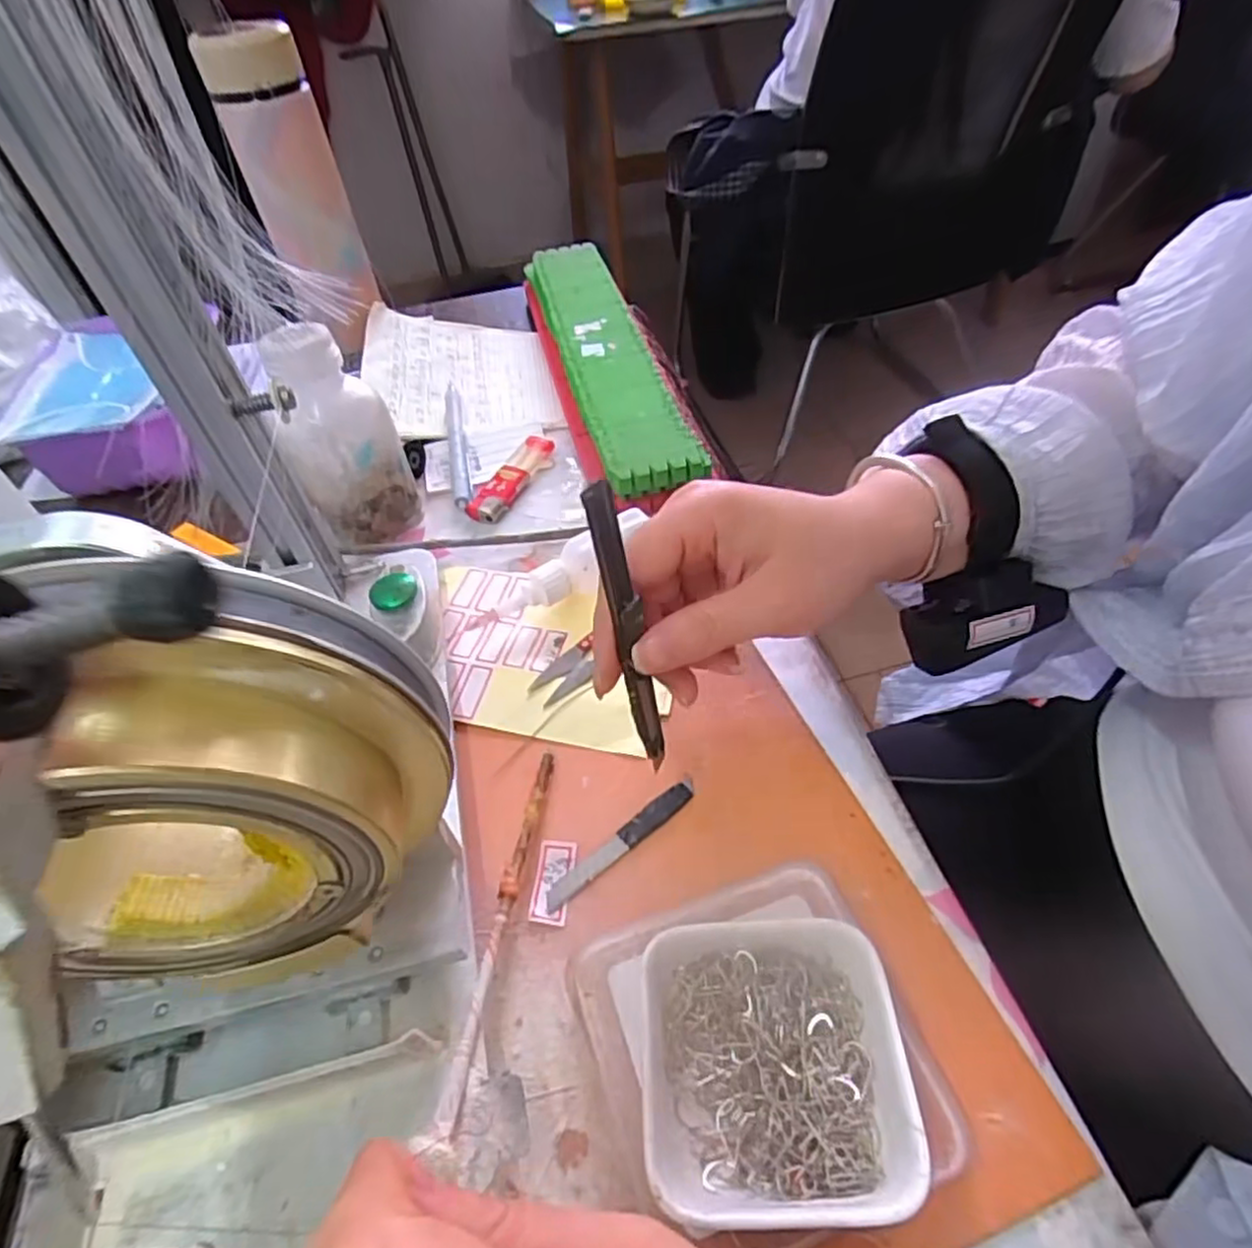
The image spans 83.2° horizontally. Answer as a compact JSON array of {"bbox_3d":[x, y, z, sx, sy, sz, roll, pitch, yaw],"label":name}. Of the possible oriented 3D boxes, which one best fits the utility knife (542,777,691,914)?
[{"bbox_3d":[-0.001,0.094,0.305,0.081,0.005,0.012,-35,54,-24],"label":"utility knife"}]

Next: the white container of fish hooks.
[{"bbox_3d":[0.046,0.144,0.231,0.080,0.034,0.080,-3,48,3],"label":"white container of fish hooks"}]

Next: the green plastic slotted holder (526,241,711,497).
[{"bbox_3d":[-0.018,-0.209,0.530,0.064,0.019,0.333,-14,48,-7],"label":"green plastic slotted holder"}]

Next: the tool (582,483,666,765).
[{"bbox_3d":[0.002,0.005,0.265,0.013,0.130,0.015,24,52,35],"label":"tool"}]

